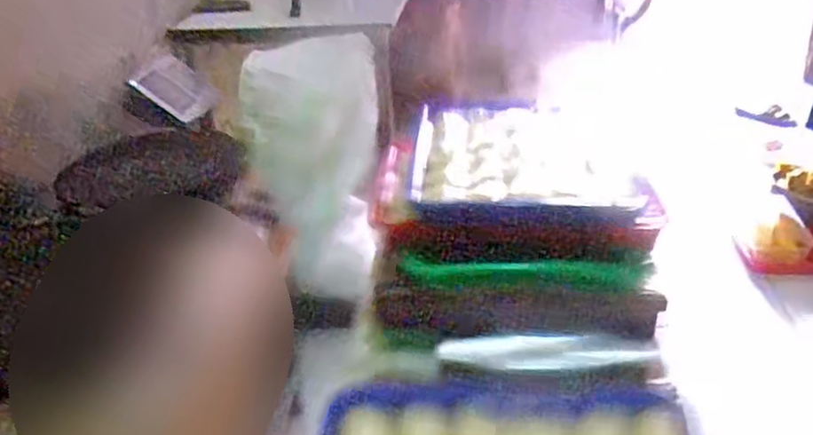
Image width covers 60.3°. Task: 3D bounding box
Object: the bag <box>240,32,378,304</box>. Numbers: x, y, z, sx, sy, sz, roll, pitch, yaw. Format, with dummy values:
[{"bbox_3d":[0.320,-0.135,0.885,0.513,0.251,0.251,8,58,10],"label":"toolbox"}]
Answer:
[{"bbox_3d":[-0.227,-0.113,1.800,0.343,0.655,0.101,-7,6,-3],"label":"bag"}]

